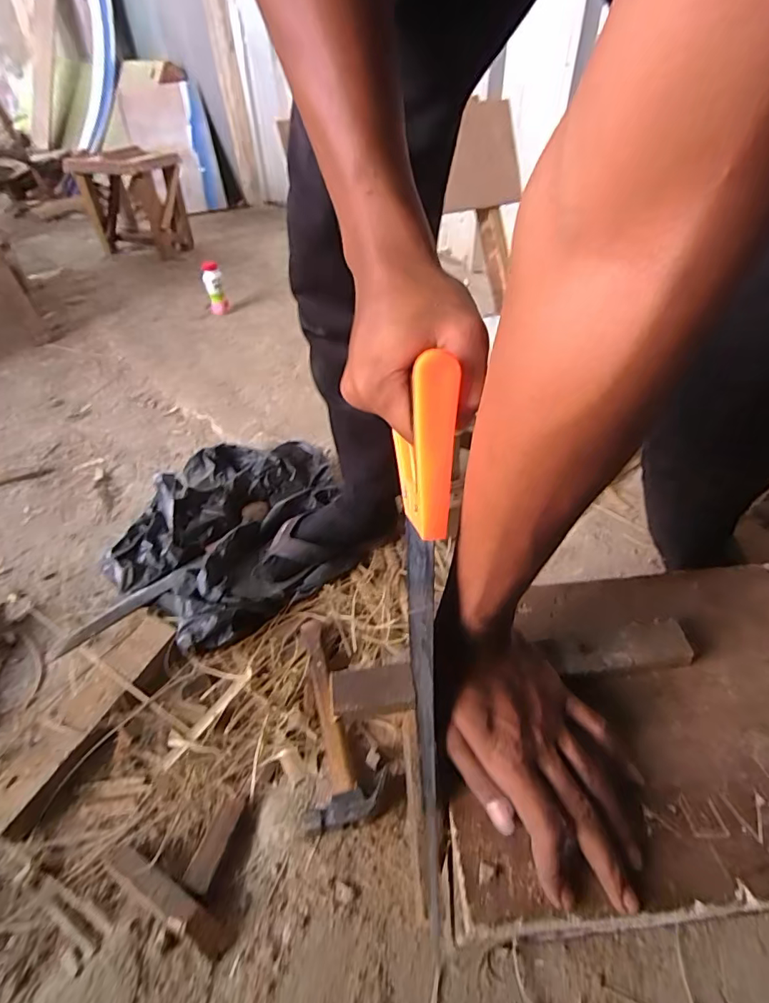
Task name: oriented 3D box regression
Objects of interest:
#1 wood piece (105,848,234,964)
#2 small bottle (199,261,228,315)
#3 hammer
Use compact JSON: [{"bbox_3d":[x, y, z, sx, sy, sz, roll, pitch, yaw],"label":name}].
[{"bbox_3d":[-0.211,0.368,0.463,0.163,0.037,0.027,18,48,20],"label":"wood piece"},{"bbox_3d":[-0.506,-0.632,1.477,0.057,0.139,0.050,-14,45,-10],"label":"small bottle"},{"bbox_3d":[-0.056,0.236,0.577,0.081,0.037,0.244,-7,45,-4],"label":"hammer"}]

